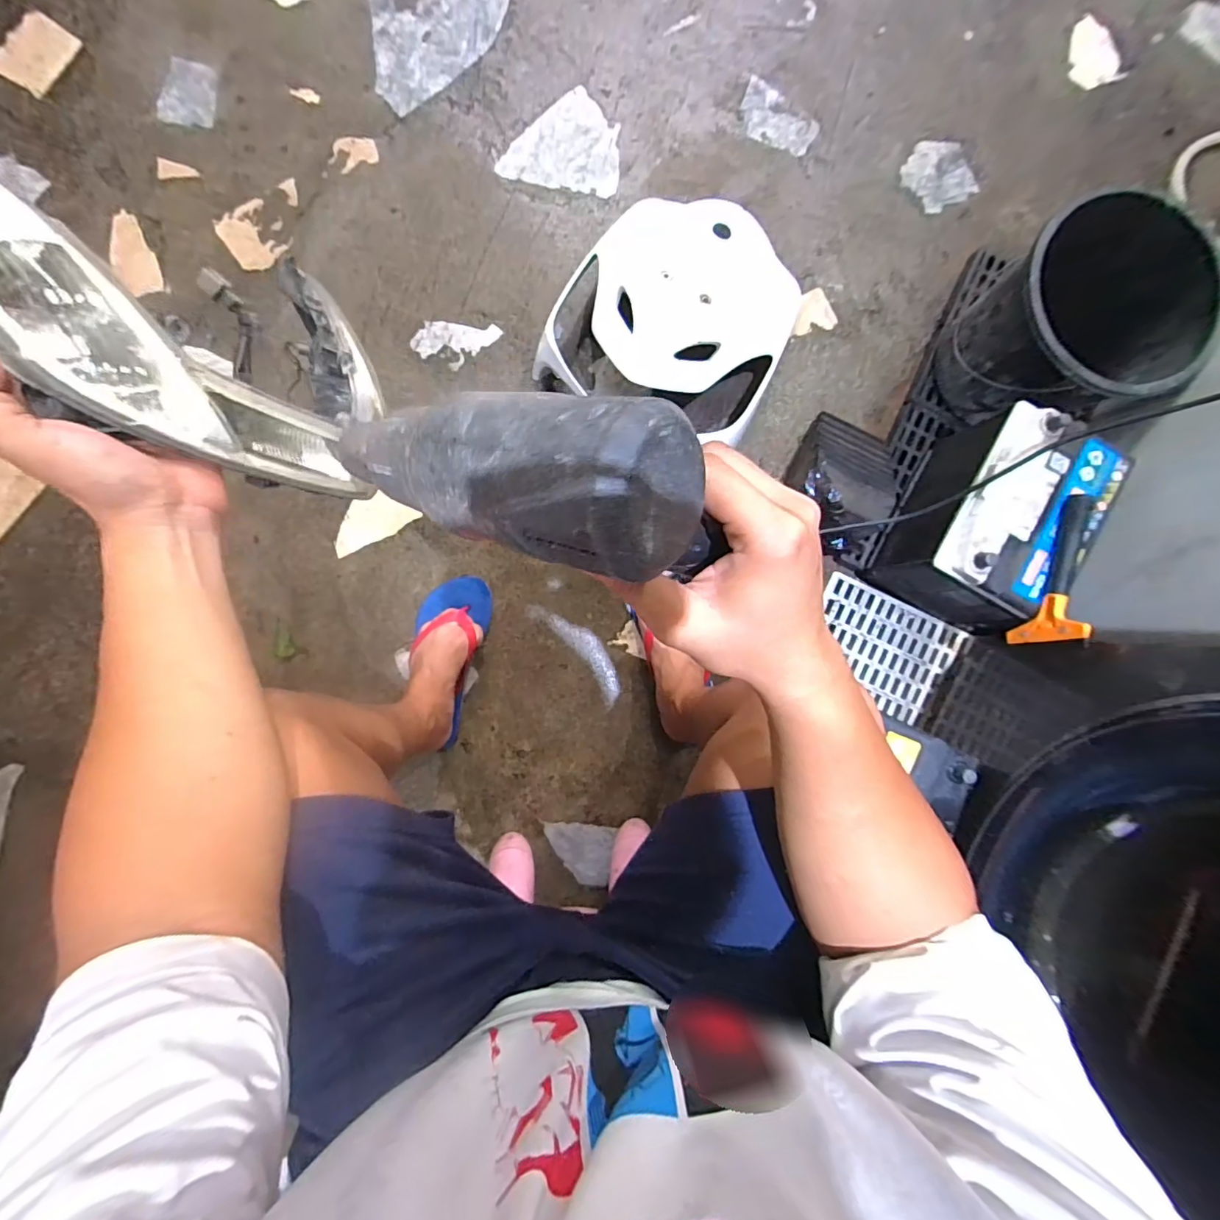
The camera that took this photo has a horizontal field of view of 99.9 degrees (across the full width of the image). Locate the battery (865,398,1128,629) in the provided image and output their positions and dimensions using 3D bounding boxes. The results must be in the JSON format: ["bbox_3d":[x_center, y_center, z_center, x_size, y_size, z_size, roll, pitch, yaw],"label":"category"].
[{"bbox_3d":[0.562,-0.129,0.770,0.165,0.192,0.264,30,86,-2],"label":"battery"}]

